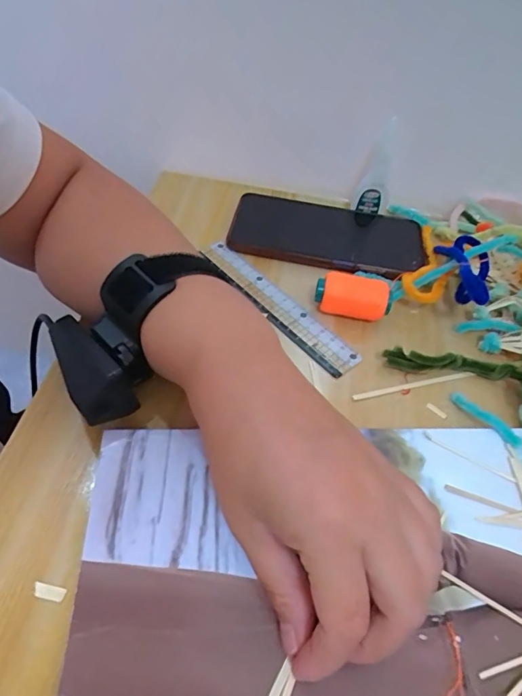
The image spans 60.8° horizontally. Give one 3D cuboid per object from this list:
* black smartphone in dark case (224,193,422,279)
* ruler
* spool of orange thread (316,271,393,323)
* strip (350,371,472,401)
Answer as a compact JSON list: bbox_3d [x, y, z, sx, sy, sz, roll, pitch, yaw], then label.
[{"bbox_3d":[0.057,-0.099,0.394,0.162,0.016,0.089,13,50,5],"label":"black smartphone in dark case"},{"bbox_3d":[0.009,-0.035,0.337,0.028,0.005,0.154,-33,60,-29],"label":"ruler"},{"bbox_3d":[0.068,-0.038,0.331,0.054,0.028,0.023,14,50,6],"label":"spool of orange thread"},{"bbox_3d":[0.103,0.025,0.300,0.090,0.004,0.006,-9,51,-13],"label":"strip"}]

